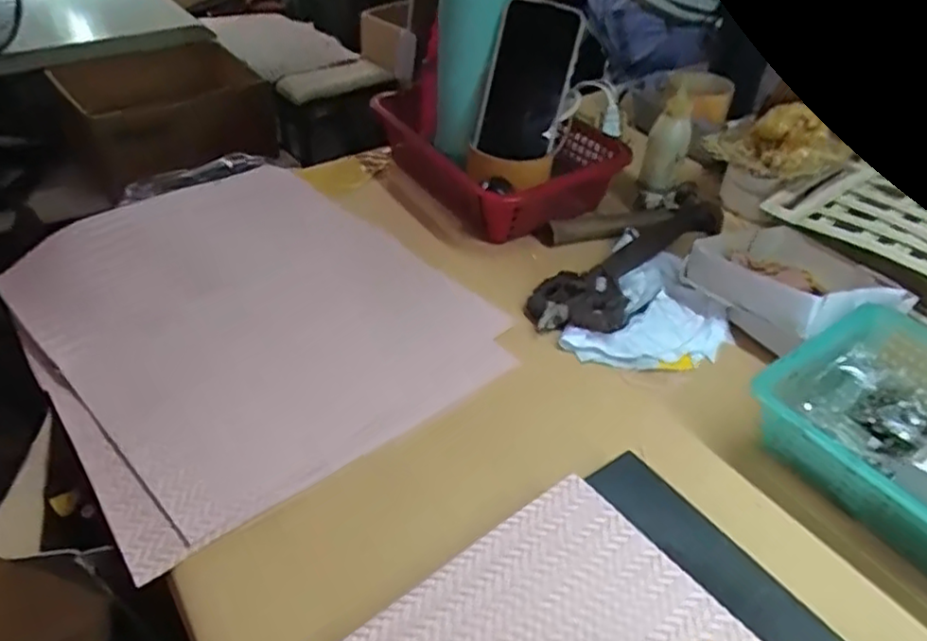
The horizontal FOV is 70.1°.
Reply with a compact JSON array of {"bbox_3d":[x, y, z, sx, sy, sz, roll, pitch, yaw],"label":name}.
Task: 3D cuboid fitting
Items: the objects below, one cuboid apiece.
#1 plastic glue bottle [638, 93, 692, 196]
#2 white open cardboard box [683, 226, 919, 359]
[{"bbox_3d":[0.211,-0.184,0.686,0.036,0.099,0.026,26,26,27],"label":"plastic glue bottle"},{"bbox_3d":[0.291,-0.044,0.586,0.138,0.050,0.147,-20,46,-23],"label":"white open cardboard box"}]

